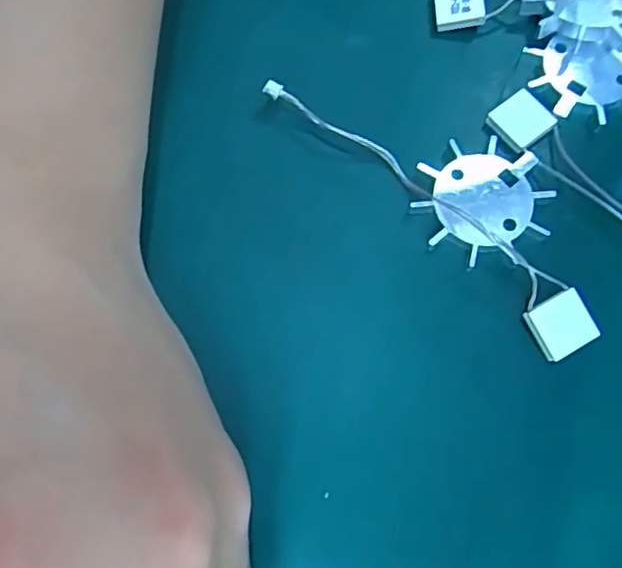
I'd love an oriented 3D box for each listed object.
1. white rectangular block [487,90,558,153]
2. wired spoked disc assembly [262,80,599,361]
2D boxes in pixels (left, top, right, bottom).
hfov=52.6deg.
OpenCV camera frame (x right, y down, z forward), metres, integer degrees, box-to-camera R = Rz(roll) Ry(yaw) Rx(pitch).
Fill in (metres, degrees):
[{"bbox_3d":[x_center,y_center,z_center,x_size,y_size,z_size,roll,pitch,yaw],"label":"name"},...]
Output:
[{"bbox_3d":[0.065,-0.050,0.194,0.017,0.004,0.016,-36,77,-11],"label":"white rectangular block"},{"bbox_3d":[0.042,-0.031,0.186,0.039,0.006,0.114,-42,78,-12],"label":"wired spoked disc assembly"}]

